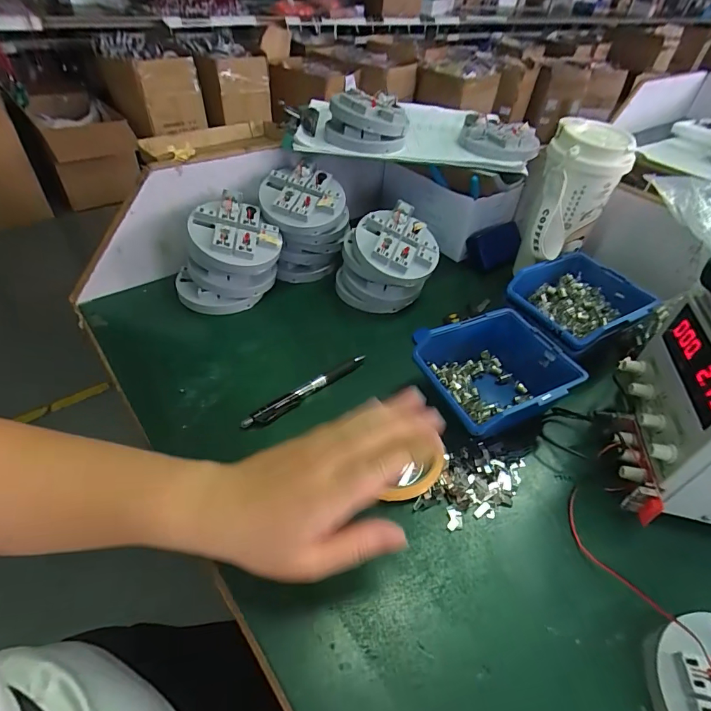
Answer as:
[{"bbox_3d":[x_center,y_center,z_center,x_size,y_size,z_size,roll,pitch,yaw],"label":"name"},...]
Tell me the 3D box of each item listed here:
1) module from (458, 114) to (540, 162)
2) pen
[{"bbox_3d":[0.190,-0.289,0.551,0.097,0.030,0.112,10,44,4],"label":"module"},{"bbox_3d":[-0.046,0.034,0.410,0.140,0.014,0.011,-29,53,-31],"label":"pen"}]

